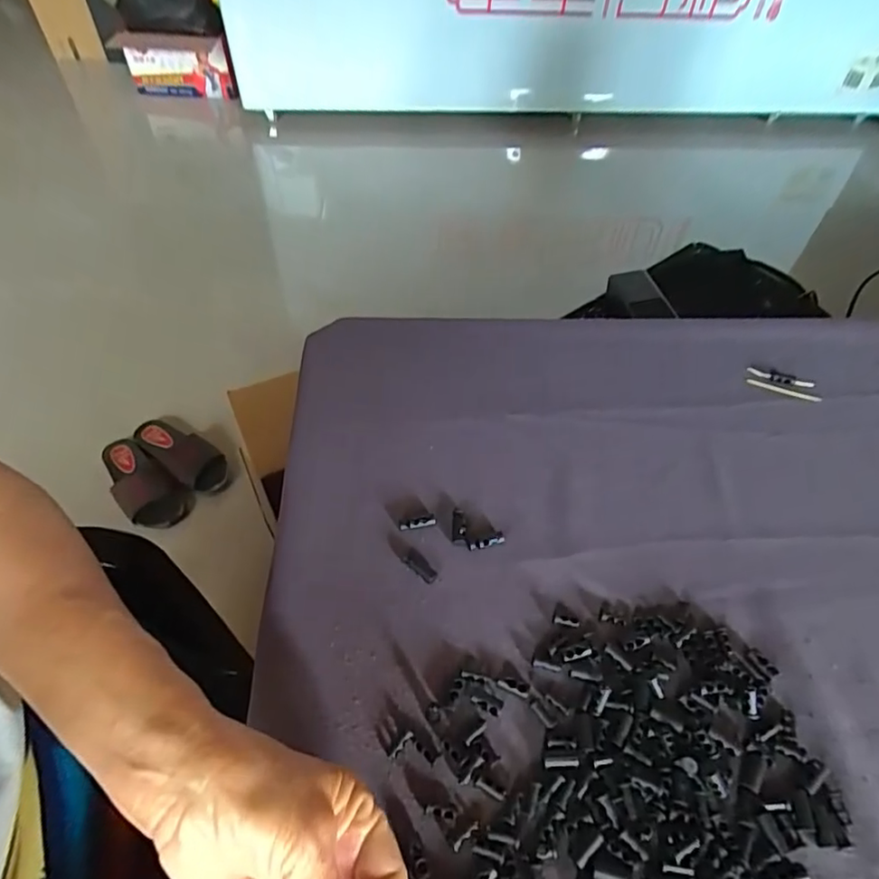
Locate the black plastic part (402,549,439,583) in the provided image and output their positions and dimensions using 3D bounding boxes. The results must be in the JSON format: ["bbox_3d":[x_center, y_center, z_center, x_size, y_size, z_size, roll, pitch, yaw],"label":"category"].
[{"bbox_3d":[-0.012,0.081,0.359,0.026,0.005,0.012,37,58,24],"label":"black plastic part"}]

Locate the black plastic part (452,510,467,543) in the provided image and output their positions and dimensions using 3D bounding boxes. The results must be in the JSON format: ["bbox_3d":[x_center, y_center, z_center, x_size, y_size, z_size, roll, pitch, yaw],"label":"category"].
[{"bbox_3d":[0.013,0.059,0.377,0.009,0.004,0.025,4,51,0],"label":"black plastic part"}]

